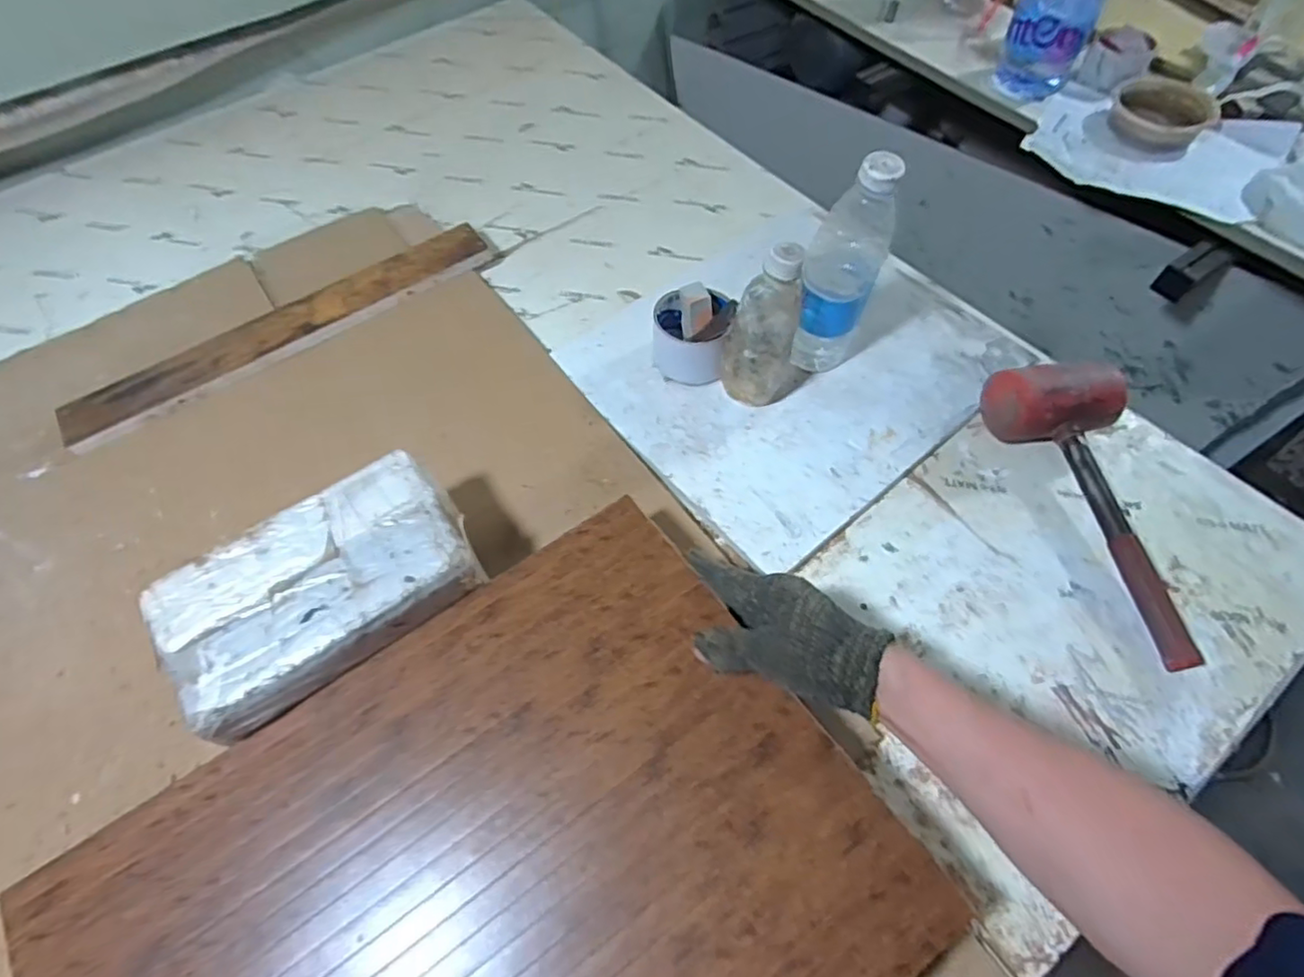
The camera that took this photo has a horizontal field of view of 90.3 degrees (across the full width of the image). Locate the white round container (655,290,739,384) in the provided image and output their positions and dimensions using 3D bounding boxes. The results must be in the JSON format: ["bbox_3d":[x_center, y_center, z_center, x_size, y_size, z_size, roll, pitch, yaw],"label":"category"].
[{"bbox_3d":[0.042,-0.152,0.650,0.077,0.062,0.070,-1,60,1],"label":"white round container"}]

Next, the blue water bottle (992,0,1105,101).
[{"bbox_3d":[0.545,-0.658,0.845,0.106,0.218,0.081,27,64,16],"label":"blue water bottle"}]

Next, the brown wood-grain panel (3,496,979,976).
[{"bbox_3d":[-0.101,0.239,0.375,0.446,0.015,0.341,-32,64,-16],"label":"brown wood-grain panel"}]

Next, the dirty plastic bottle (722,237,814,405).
[{"bbox_3d":[0.106,-0.141,0.578,0.076,0.166,0.057,10,61,7],"label":"dirty plastic bottle"}]

